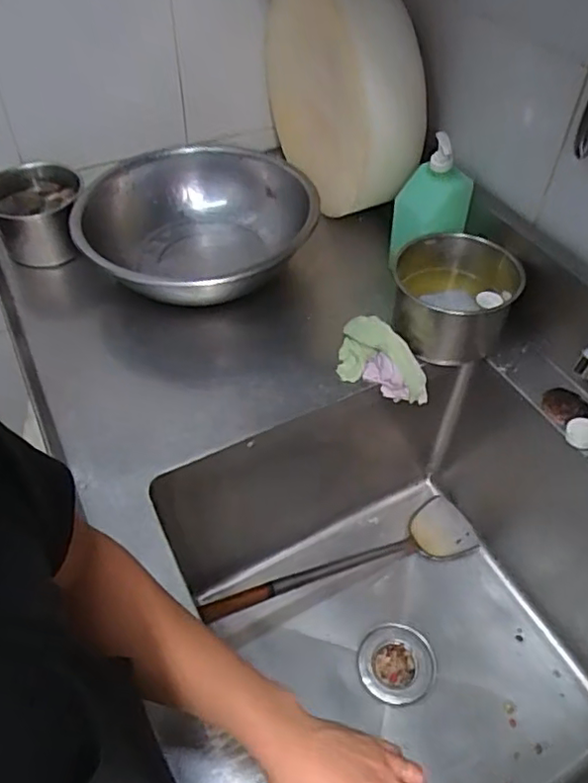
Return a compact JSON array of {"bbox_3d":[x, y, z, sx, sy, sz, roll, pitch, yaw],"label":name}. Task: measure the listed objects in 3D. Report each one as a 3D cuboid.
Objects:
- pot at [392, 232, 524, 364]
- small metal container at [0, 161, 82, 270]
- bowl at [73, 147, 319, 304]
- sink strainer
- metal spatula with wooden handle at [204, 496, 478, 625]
[{"bbox_3d":[0.225,-0.135,0.884,0.165,0.125,0.160,1,49,-1],"label":"pot"},{"bbox_3d":[-0.424,-0.291,1.028,0.148,0.113,0.148,1,49,0],"label":"small metal container"},{"bbox_3d":[-0.171,-0.247,0.991,0.357,0.145,0.346,1,49,-1],"label":"bowl"},{"bbox_3d":[0.161,0.431,0.961,0.115,0.026,0.116,1,49,-1],"label":"sink strainer"},{"bbox_3d":[0.088,0.278,0.991,0.503,0.064,0.111,-6,47,-32],"label":"metal spatula with wooden handle"}]

